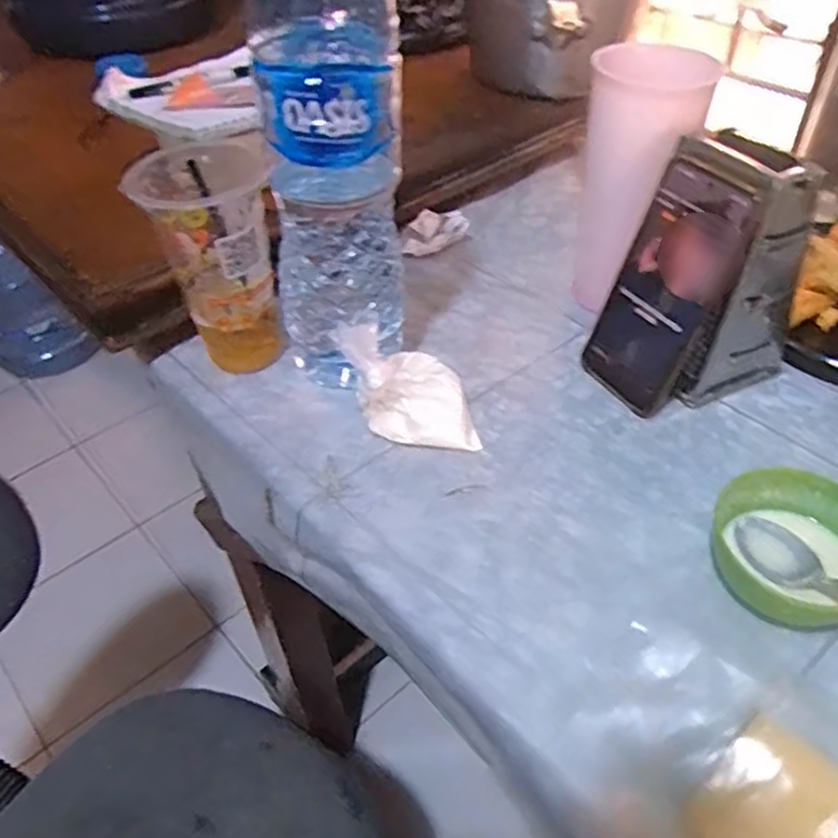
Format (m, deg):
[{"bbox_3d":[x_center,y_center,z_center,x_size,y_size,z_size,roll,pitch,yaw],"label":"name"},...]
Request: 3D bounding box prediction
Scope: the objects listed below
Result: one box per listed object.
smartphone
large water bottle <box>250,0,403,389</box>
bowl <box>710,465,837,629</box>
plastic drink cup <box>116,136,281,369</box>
[{"bbox_3d":[0.172,-0.092,0.505,0.014,0.177,0.077,-12,42,-39],"label":"smartphone"},{"bbox_3d":[-0.053,-0.140,0.470,0.091,0.300,0.083,-7,43,-4],"label":"large water bottle"},{"bbox_3d":[0.211,0.073,0.412,0.088,0.038,0.091,-2,43,1],"label":"bowl"},{"bbox_3d":[-0.149,-0.111,0.545,0.080,0.164,0.086,-2,43,1],"label":"plastic drink cup"}]

